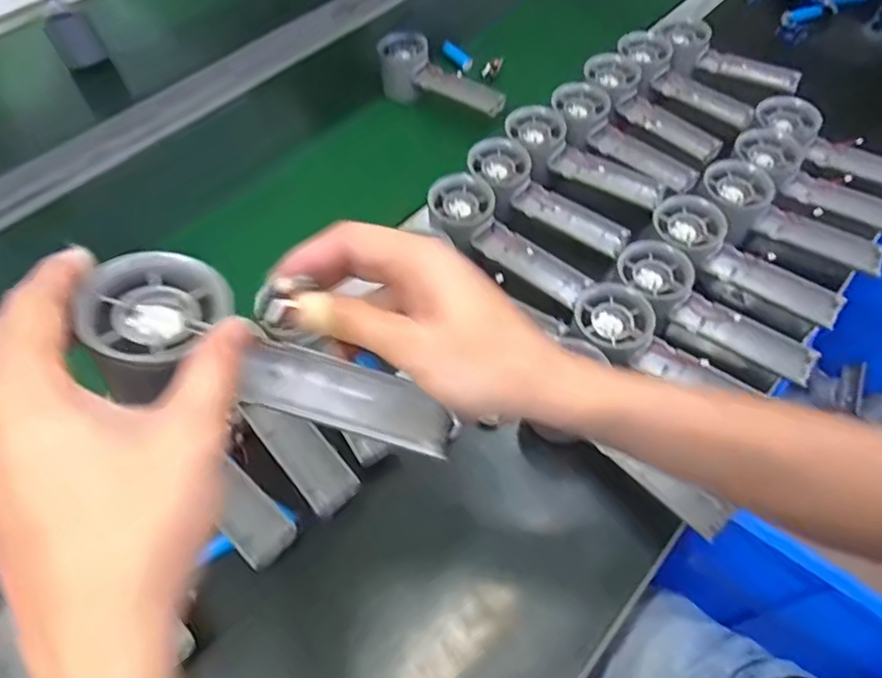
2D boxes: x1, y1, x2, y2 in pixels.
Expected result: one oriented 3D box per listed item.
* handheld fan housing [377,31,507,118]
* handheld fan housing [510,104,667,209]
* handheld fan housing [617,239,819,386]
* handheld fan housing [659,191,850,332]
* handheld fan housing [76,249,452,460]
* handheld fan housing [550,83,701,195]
[{"bbox_3d":[-0.002,-0.289,0.640,0.157,0.062,0.042,32,63,22],"label":"handheld fan housing"},{"bbox_3d":[0.136,-0.172,0.547,0.159,0.031,0.047,33,63,8],"label":"handheld fan housing"},{"bbox_3d":[0.208,-0.017,0.449,0.159,0.028,0.054,38,65,11],"label":"handheld fan housing"},{"bbox_3d":[0.245,-0.058,0.474,0.156,0.035,0.056,38,65,10],"label":"handheld fan housing"},{"bbox_3d":[-0.073,0.015,0.252,0.155,0.039,0.061,25,57,-13],"label":"handheld fan housing"},{"bbox_3d":[0.176,-0.195,0.563,0.160,0.030,0.055,42,67,11],"label":"handheld fan housing"}]

